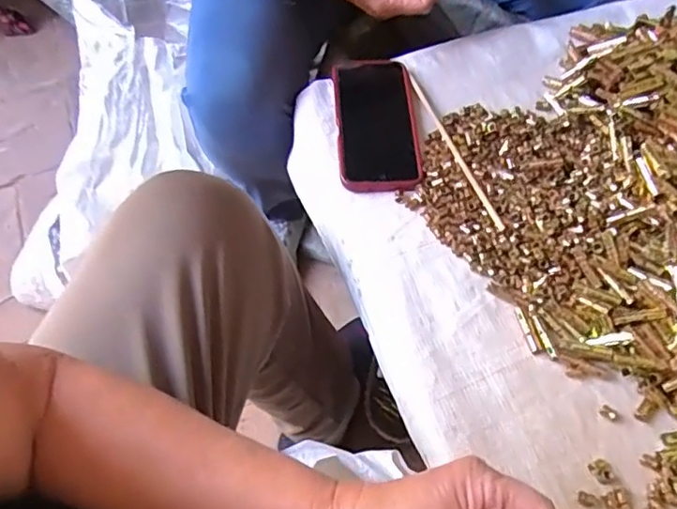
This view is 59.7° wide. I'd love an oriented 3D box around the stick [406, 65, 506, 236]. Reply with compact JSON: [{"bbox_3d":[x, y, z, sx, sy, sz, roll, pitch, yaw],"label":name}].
[{"bbox_3d":[0.113,-0.110,0.590,0.010,0.004,0.216,-20,62,-7],"label":"stick"}]

